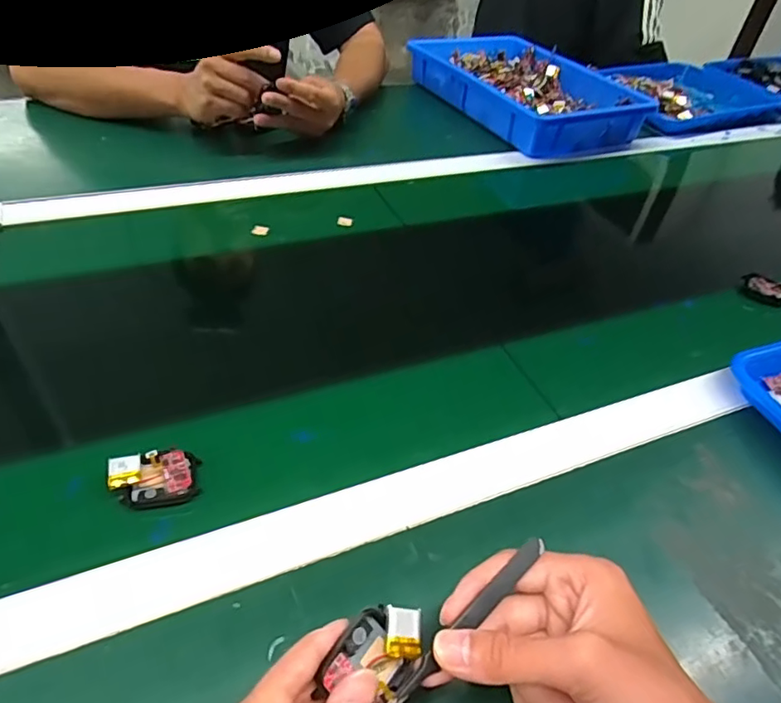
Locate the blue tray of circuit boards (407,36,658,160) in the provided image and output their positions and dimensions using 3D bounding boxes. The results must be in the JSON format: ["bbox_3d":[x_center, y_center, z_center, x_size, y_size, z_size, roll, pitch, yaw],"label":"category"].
[{"bbox_3d":[0.214,-0.439,0.929,0.238,0.066,0.368,-19,49,-25],"label":"blue tray of circuit boards"}]

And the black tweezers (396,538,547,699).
[{"bbox_3d":[0.042,0.127,0.271,0.105,0.006,0.008,-35,57,-29],"label":"black tweezers"}]

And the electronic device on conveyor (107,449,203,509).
[{"bbox_3d":[-0.156,0.083,0.364,0.053,0.016,0.035,-7,45,-15],"label":"electronic device on conveyor"}]

